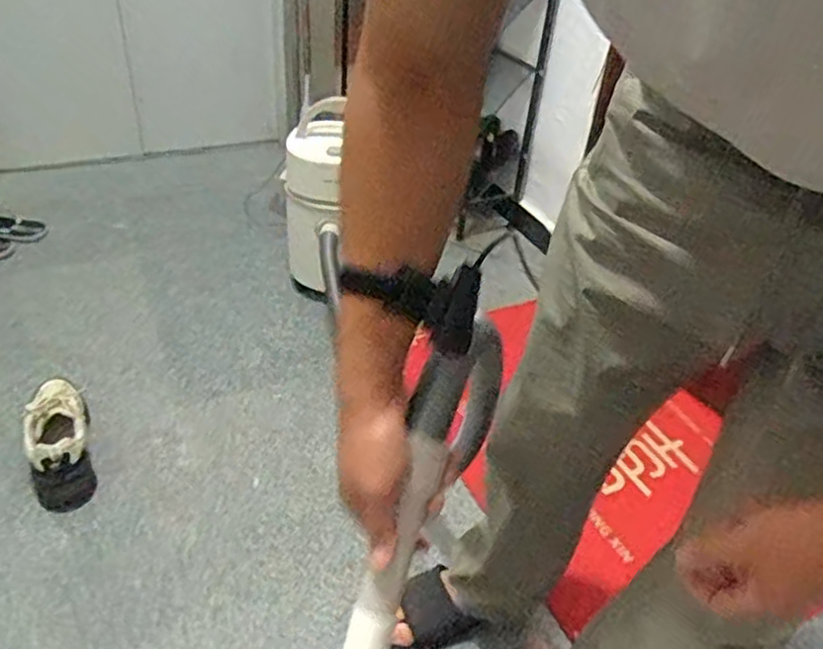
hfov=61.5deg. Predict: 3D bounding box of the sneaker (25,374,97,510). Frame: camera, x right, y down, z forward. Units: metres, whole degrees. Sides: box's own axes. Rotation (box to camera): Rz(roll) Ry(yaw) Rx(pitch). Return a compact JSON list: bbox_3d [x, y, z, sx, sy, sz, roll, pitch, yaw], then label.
[{"bbox_3d":[-0.629,0.191,1.234,0.097,0.126,0.256,-15,42,-25],"label":"sneaker"}]

